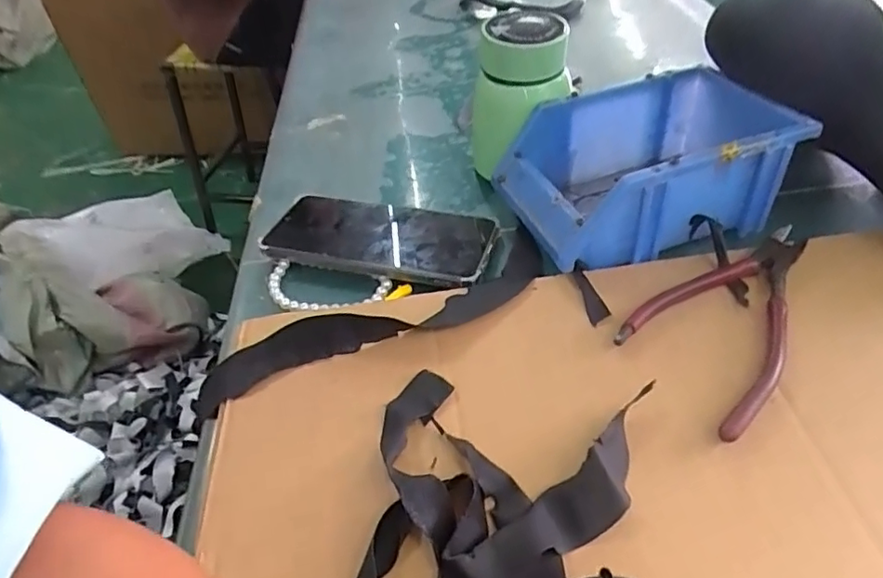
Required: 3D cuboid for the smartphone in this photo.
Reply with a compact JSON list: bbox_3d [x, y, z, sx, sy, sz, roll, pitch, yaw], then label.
[{"bbox_3d":[-0.047,-0.043,0.408,0.164,0.009,0.075,10,46,16],"label":"smartphone"}]

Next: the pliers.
[{"bbox_3d":[0.170,0.011,0.334,0.078,0.008,0.165,32,56,32],"label":"pliers"}]

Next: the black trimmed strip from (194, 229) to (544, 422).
[{"bbox_3d":[-0.032,0.017,0.354,0.241,0.030,0.054,-24,47,-17],"label":"black trimmed strip"}]

